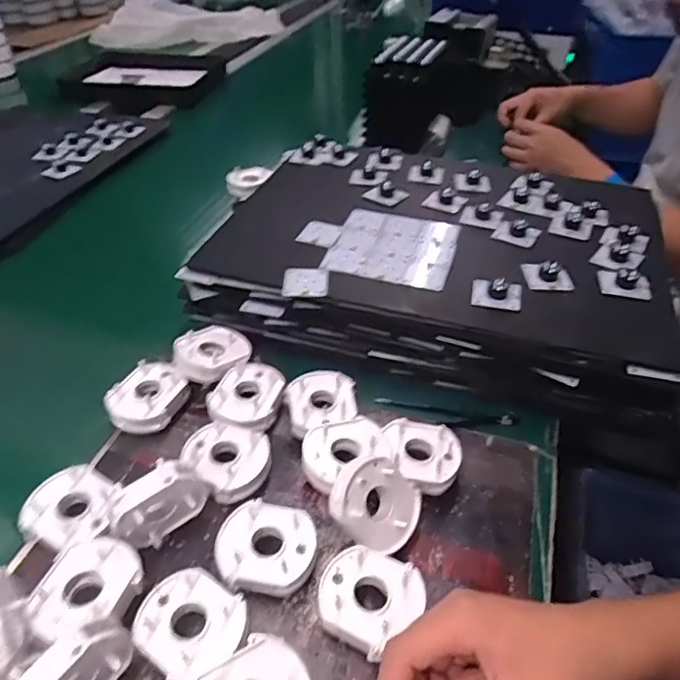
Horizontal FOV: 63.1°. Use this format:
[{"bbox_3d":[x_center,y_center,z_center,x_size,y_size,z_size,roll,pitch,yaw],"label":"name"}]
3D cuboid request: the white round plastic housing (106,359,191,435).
[{"bbox_3d":[-0.177,0.055,0.520,0.058,0.033,0.068,14,44,12],"label":"white round plastic housing"}]

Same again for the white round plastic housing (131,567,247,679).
[{"bbox_3d":[-0.099,0.193,0.371,0.067,0.034,0.063,1,42,-1],"label":"white round plastic housing"}]

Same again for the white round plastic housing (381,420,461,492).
[{"bbox_3d":[0.069,0.100,0.470,0.059,0.038,0.059,1,42,-1],"label":"white round plastic housing"}]

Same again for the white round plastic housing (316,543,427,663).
[{"bbox_3d":[0.019,0.181,0.383,0.066,0.035,0.061,20,45,18],"label":"white round plastic housing"}]

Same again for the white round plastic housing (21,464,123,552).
[{"bbox_3d":[-0.207,0.135,0.436,0.064,0.033,0.062,17,44,16],"label":"white round plastic housing"}]

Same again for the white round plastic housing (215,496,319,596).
[{"bbox_3d":[-0.053,0.156,0.410,0.069,0.034,0.061,6,42,4],"label":"white round plastic housing"}]

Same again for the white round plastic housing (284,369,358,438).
[{"bbox_3d":[-0.017,0.062,0.519,0.064,0.032,0.060,-7,43,-10],"label":"white round plastic housing"}]

